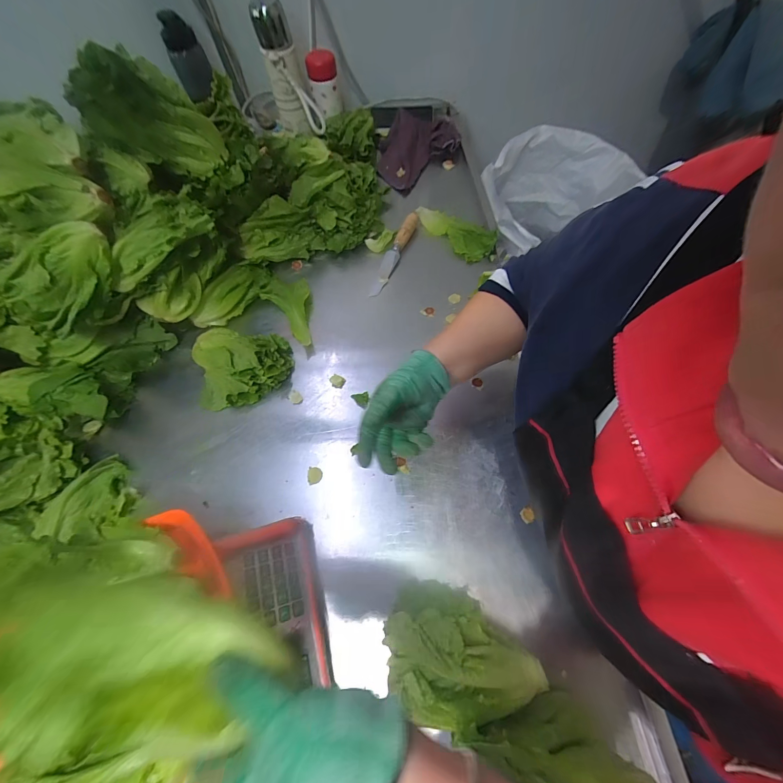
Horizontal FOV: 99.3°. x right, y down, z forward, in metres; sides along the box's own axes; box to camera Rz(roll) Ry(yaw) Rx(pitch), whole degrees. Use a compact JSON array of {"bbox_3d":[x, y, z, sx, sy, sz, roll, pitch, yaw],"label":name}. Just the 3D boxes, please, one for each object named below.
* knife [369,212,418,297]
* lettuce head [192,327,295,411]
[{"bbox_3d":[0.005,-0.277,0.651,0.030,0.016,0.205,19,69,11],"label":"knife"},{"bbox_3d":[-0.247,-0.049,0.538,0.154,0.060,0.139,-9,66,-1],"label":"lettuce head"}]

